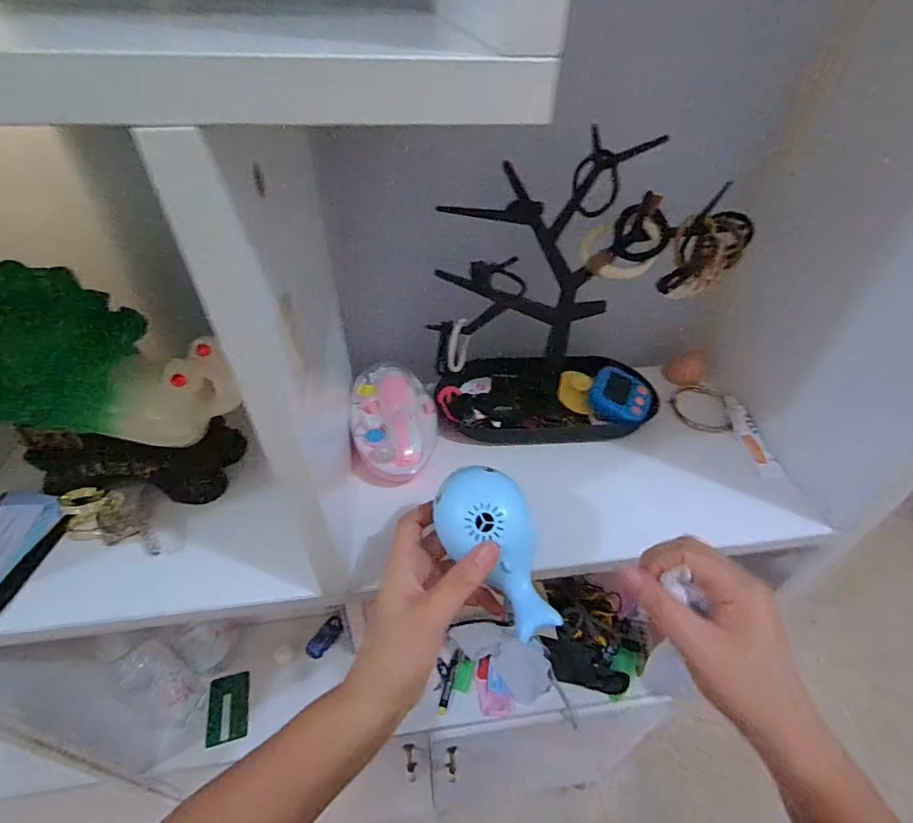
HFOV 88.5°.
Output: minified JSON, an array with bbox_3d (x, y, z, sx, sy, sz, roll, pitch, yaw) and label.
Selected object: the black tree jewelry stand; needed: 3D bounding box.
[{"bbox_3d":[0.096,-0.092,0.434,0.227,0.248,0.110,1,43,-1],"label":"black tree jewelry stand"}]

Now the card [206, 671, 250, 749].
[{"bbox_3d":[-0.321,0.420,0.662,0.054,0.004,0.083,12,65,-41],"label":"card"}]

